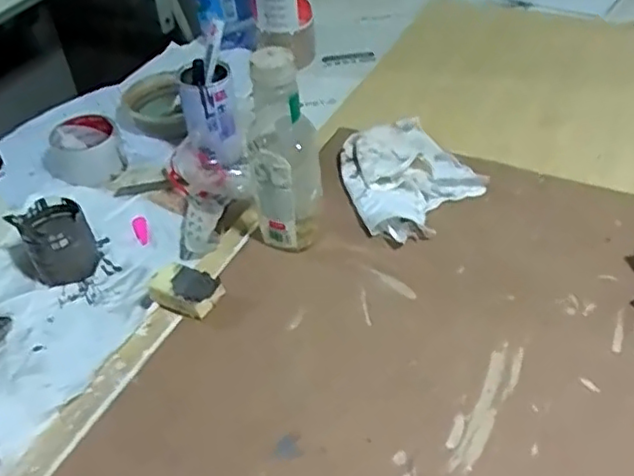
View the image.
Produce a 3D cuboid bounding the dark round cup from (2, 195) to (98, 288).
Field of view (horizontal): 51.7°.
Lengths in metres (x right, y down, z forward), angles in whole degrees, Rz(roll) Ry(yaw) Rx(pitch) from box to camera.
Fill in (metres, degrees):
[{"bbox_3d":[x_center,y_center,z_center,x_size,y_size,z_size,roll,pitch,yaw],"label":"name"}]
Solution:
[{"bbox_3d":[-0.268,0.005,0.680,0.064,0.075,0.067,-3,43,3],"label":"dark round cup"}]

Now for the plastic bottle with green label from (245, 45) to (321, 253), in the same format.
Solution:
[{"bbox_3d":[-0.032,-0.073,0.621,0.065,0.207,0.054,-9,43,-3],"label":"plastic bottle with green label"}]

